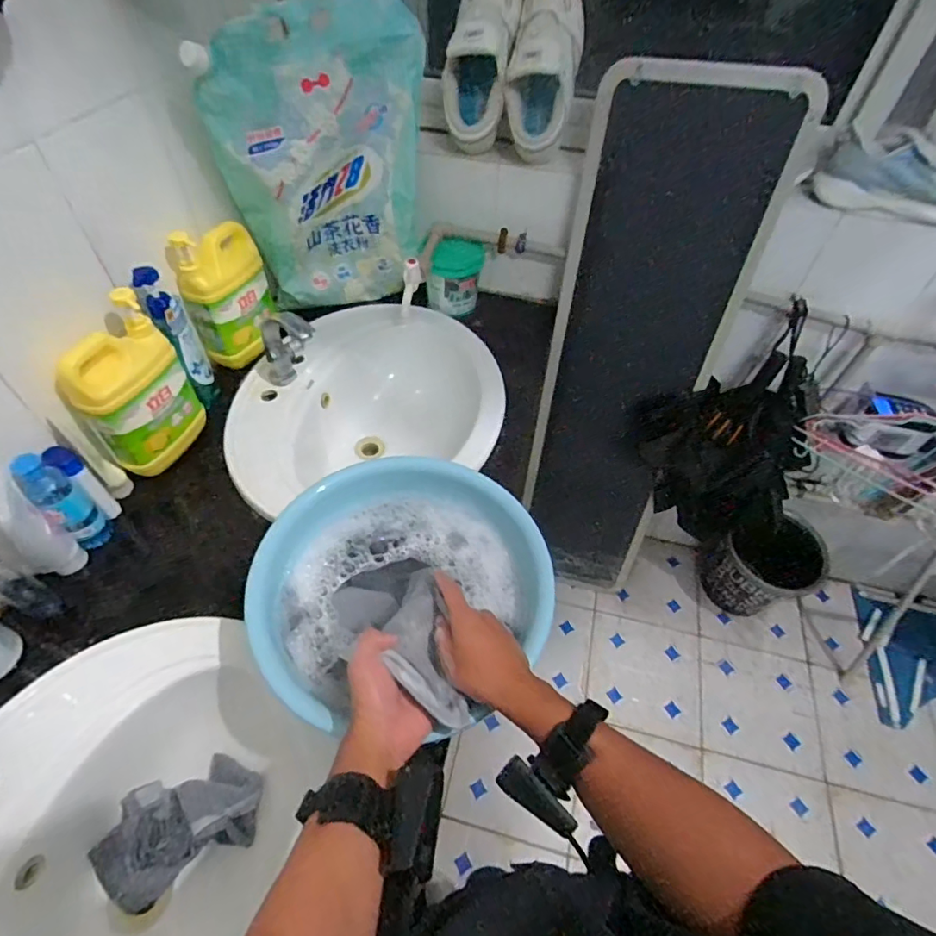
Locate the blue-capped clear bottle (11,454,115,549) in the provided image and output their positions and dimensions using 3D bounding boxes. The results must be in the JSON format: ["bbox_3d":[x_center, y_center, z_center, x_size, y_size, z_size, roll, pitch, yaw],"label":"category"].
[{"bbox_3d":[-0.518,0.050,0.673,0.045,0.162,0.045,28,55,18],"label":"blue-capped clear bottle"}]

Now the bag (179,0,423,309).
[{"bbox_3d":[-0.233,-0.493,0.893,0.344,0.448,0.095,-18,54,-16],"label":"bag"}]

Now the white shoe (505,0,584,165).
[{"bbox_3d":[0.124,-0.655,0.831,0.109,0.263,0.118,9,19,4],"label":"white shoe"}]

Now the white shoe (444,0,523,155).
[{"bbox_3d":[0.021,-0.677,0.837,0.100,0.263,0.127,14,18,8],"label":"white shoe"}]

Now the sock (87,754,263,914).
[{"bbox_3d":[-0.336,0.410,0.604,0.184,0.069,0.115,-22,56,-19],"label":"sock"}]

